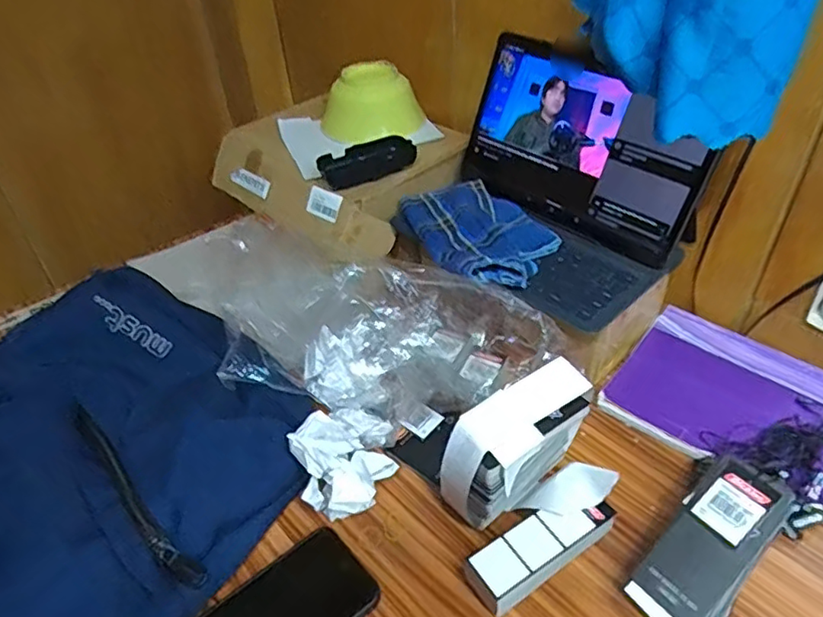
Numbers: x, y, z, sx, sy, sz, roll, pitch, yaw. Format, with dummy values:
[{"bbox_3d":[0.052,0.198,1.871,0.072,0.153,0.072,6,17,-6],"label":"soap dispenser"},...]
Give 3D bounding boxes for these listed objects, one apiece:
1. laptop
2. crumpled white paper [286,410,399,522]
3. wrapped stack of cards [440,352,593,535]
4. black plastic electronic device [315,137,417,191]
[{"bbox_3d":[0.127,-0.134,0.586,0.180,0.149,0.269,-31,48,-30],"label":"laptop"},{"bbox_3d":[-0.056,0.132,0.499,0.078,0.066,0.066,-13,41,-12],"label":"crumpled white paper"},{"bbox_3d":[0.085,0.115,0.491,0.138,0.102,0.051,-29,46,-27],"label":"wrapped stack of cards"},{"bbox_3d":[-0.052,-0.168,0.678,0.112,0.028,0.049,-22,44,-21],"label":"black plastic electronic device"}]

